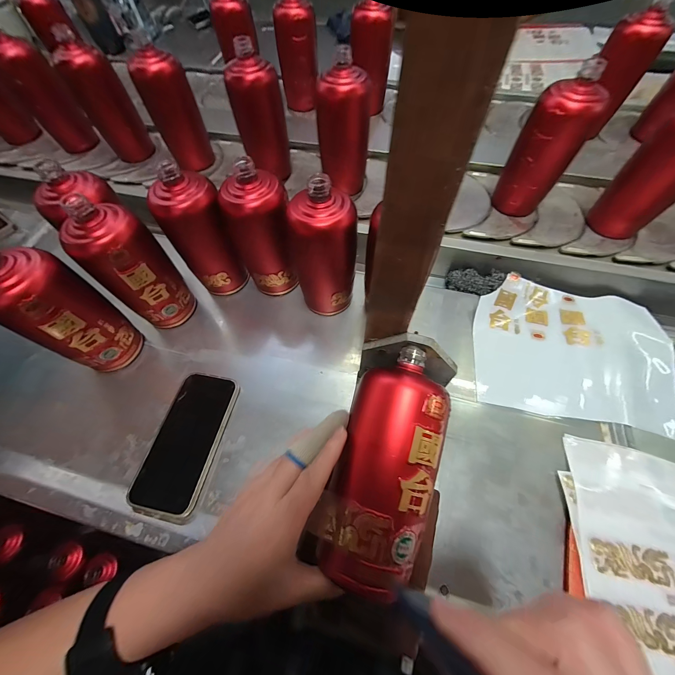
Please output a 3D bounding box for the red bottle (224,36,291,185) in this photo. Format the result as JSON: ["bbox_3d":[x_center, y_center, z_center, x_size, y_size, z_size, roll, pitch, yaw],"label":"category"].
[{"bbox_3d":[-0.131,-0.362,0.480,0.074,0.171,0.064,6,64,6],"label":"red bottle"}]

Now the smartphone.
[{"bbox_3d":[-0.181,0.121,0.342,0.080,0.012,0.158,9,64,7],"label":"smartphone"}]

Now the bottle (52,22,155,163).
[{"bbox_3d":[-0.430,-0.433,0.531,0.082,0.173,0.078,-35,73,-12],"label":"bottle"}]

